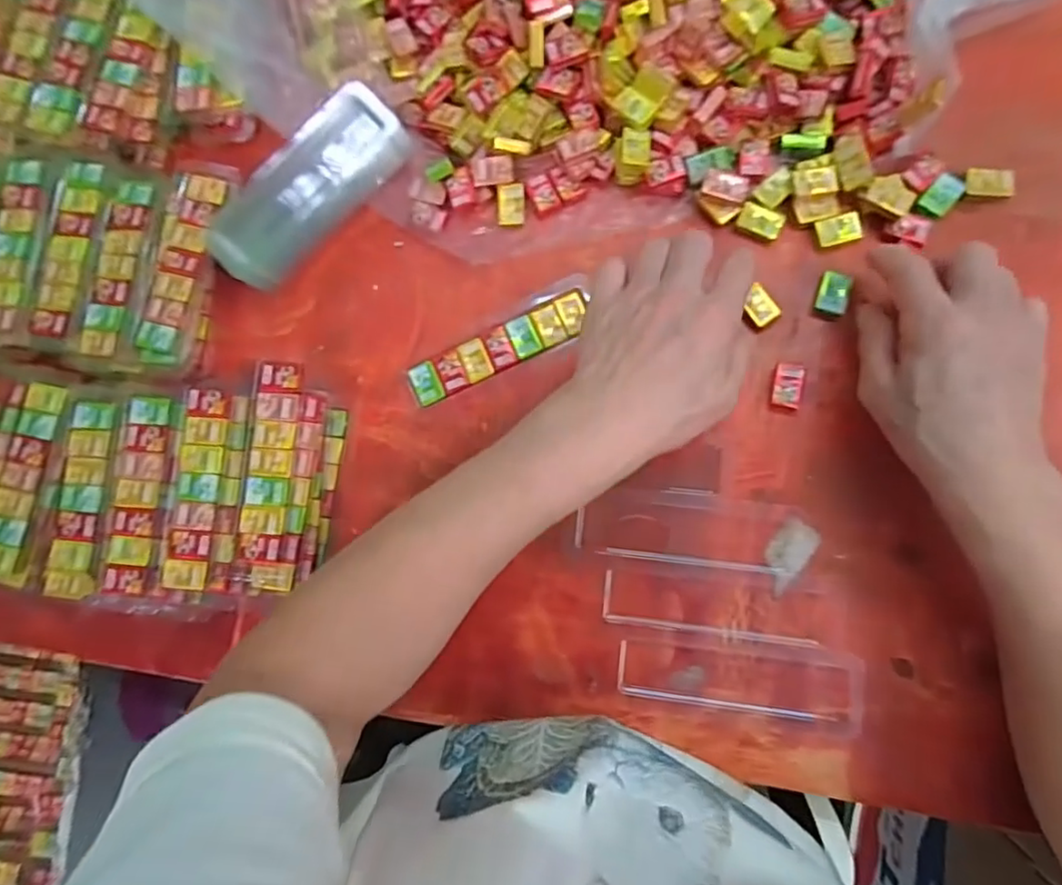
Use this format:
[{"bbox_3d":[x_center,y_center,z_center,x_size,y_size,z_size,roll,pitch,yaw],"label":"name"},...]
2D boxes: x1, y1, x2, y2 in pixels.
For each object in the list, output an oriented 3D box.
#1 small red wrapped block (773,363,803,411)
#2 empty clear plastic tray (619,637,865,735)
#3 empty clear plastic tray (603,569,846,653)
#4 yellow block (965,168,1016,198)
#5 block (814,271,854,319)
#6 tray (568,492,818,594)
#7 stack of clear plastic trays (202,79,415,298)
[{"bbox_3d":[0.153,-0.034,0.365,0.016,0.007,0.025,8,84,8],"label":"small red wrapped block"},{"bbox_3d":[0.118,0.134,0.346,0.130,0.008,0.042,7,84,8],"label":"empty clear plastic tray"},{"bbox_3d":[0.110,0.097,0.352,0.132,0.006,0.033,5,84,7],"label":"empty clear plastic tray"},{"bbox_3d":[0.273,-0.155,0.364,0.027,0.006,0.017,7,84,8],"label":"yellow block"},{"bbox_3d":[0.182,-0.089,0.368,0.017,0.010,0.026,17,85,9],"label":"block"},{"bbox_3d":[0.093,0.055,0.362,0.140,0.009,0.050,8,84,8],"label":"tray"},{"bbox_3d":[-0.145,-0.164,0.398,0.139,0.042,0.056,-45,80,0],"label":"stack of clear plastic trays"}]

